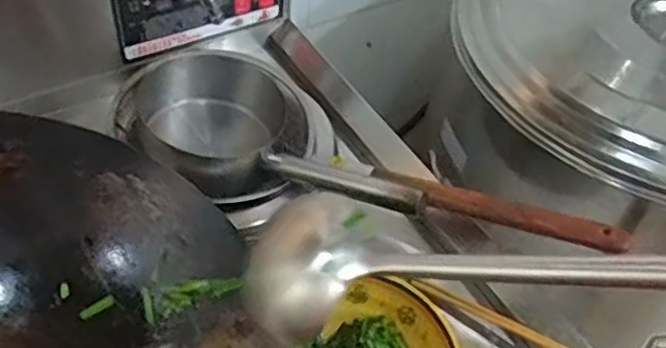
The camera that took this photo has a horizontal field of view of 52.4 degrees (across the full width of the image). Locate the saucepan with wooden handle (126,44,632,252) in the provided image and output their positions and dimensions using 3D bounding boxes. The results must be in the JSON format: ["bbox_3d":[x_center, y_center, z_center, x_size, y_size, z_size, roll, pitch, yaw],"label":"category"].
[{"bbox_3d":[0.029,-0.016,0.866,0.628,0.117,0.210,15,48,8],"label":"saucepan with wooden handle"}]

